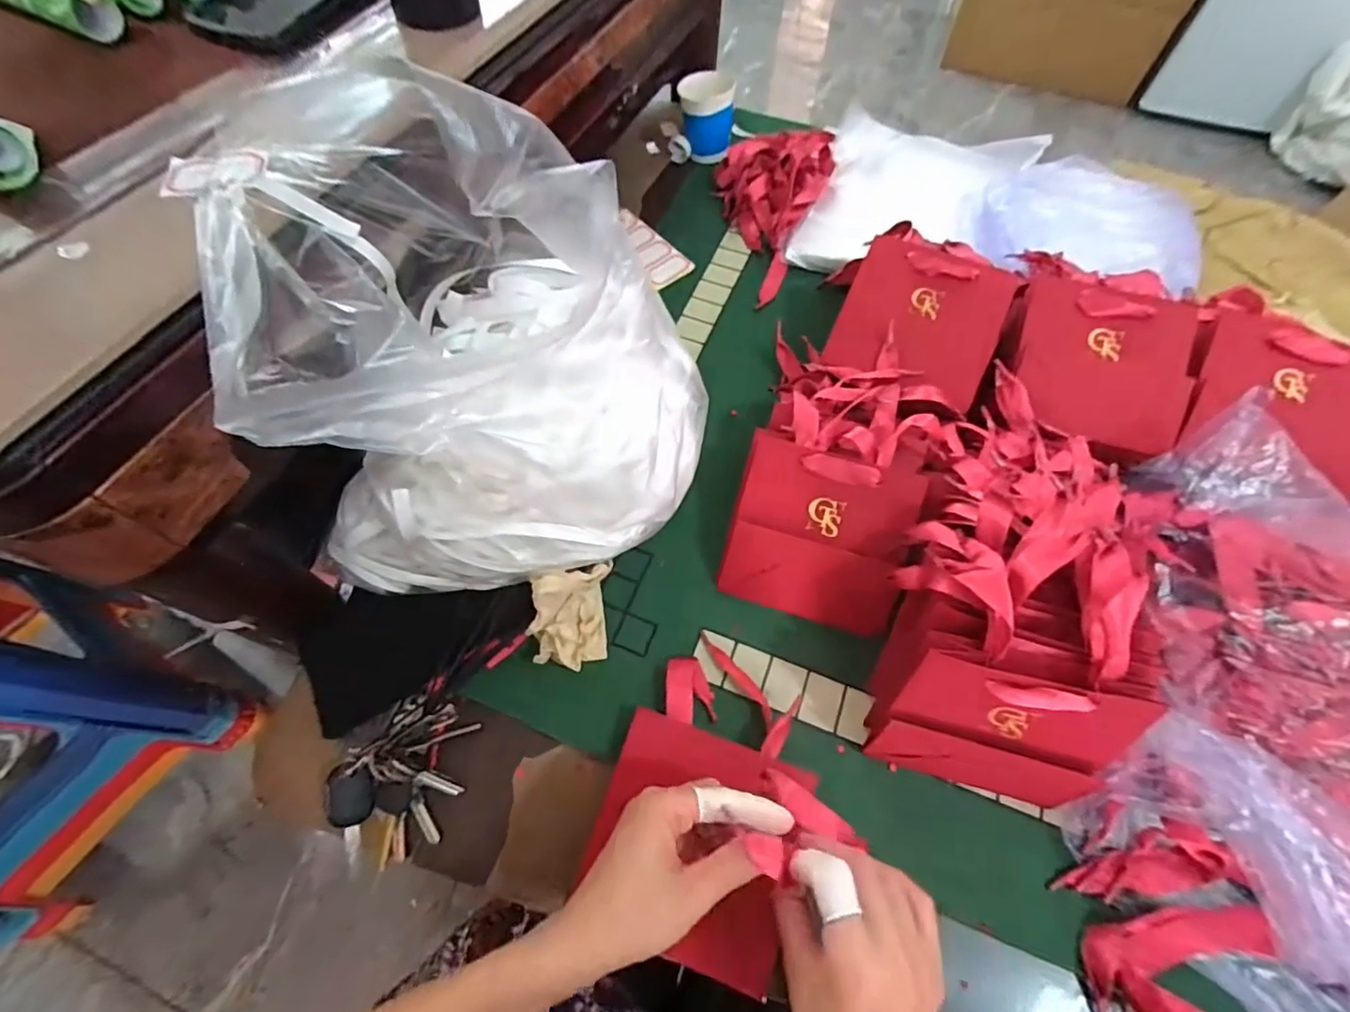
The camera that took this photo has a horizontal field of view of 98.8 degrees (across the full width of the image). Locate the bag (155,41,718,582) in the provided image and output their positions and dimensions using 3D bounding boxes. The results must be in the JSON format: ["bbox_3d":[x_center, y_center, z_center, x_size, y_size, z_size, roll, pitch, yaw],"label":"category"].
[{"bbox_3d":[-0.129,-0.090,0.397,0.294,0.217,0.237,-1,62,-2],"label":"bag"}]

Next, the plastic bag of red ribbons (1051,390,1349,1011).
[{"bbox_3d":[0.440,0.177,0.377,0.327,0.127,0.405,33,66,15],"label":"plastic bag of red ribbons"}]

